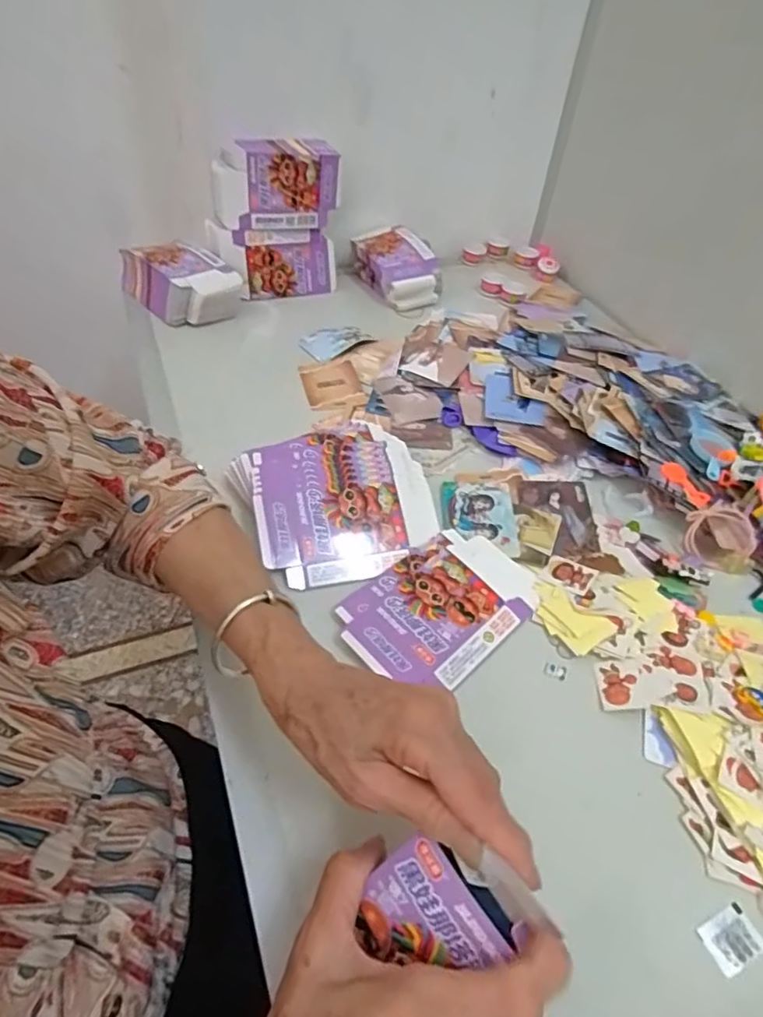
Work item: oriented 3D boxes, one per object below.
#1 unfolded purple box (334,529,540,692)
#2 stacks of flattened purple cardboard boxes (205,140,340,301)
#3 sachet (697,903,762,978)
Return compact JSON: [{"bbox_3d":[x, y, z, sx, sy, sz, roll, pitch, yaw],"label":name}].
[{"bbox_3d":[0.047,0.071,0.454,0.155,0.009,0.099,-32,57,-30],"label":"unfolded purple box"},{"bbox_3d":[-0.134,-0.362,0.748,0.156,0.166,0.053,-16,50,-19],"label":"stacks of flattened purple cardboard boxes"},{"bbox_3d":[0.192,0.235,0.323,0.031,0.004,0.024,-16,50,-19],"label":"sachet"}]

